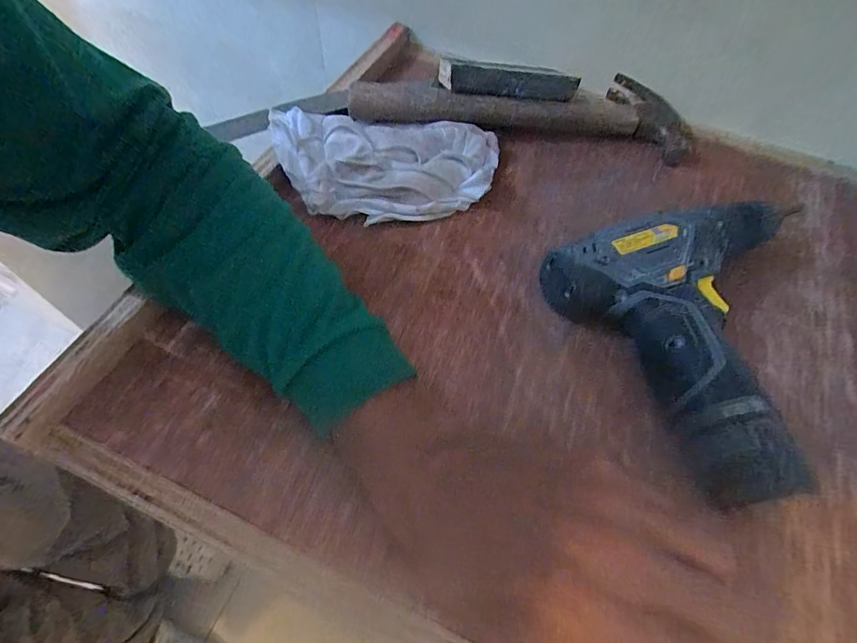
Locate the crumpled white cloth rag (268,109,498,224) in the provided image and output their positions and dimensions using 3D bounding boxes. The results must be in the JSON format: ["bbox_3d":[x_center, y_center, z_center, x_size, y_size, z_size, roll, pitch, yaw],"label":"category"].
[{"bbox_3d":[-0.028,-0.142,0.367,0.187,0.056,0.117,-19,61,-15],"label":"crumpled white cloth rag"}]

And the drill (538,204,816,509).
[{"bbox_3d":[0.195,0.007,0.292,0.179,0.052,0.184,-19,61,-15],"label":"drill"}]

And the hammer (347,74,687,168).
[{"bbox_3d":[0.093,-0.220,0.437,0.338,0.042,0.114,2,58,-3],"label":"hammer"}]

